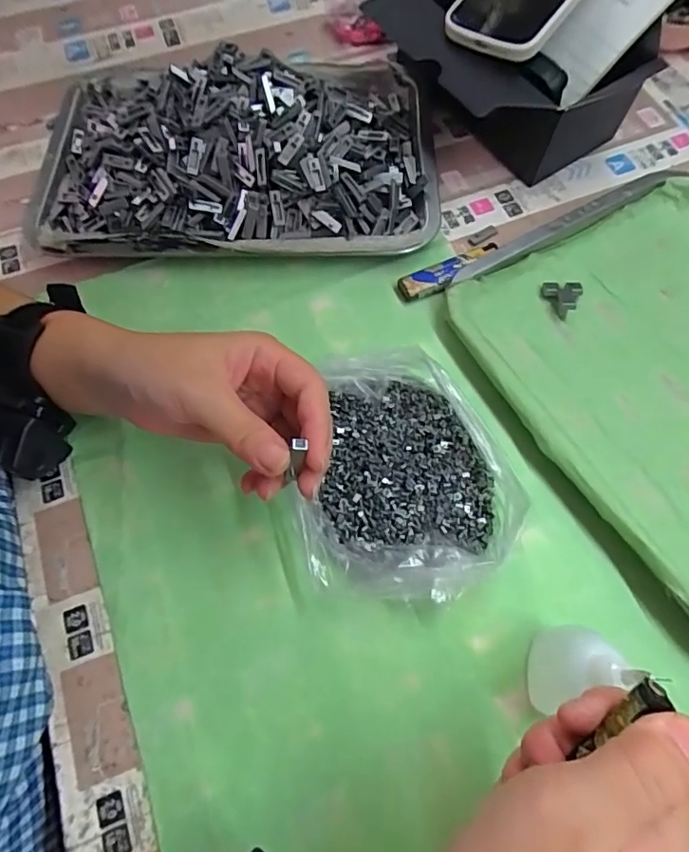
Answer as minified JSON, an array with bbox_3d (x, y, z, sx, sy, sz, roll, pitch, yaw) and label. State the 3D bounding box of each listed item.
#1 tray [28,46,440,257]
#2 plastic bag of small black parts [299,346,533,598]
[{"bbox_3d":[-0.087,-0.222,0.409,0.310,0.068,0.211,-1,65,2],"label":"tray"},{"bbox_3d":[0.028,0.027,0.315,0.121,0.035,0.149,-16,66,-5],"label":"plastic bag of small black parts"}]

